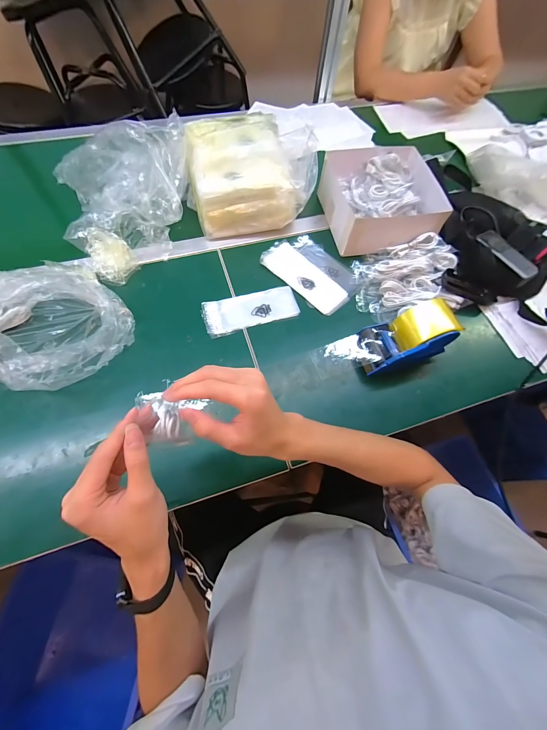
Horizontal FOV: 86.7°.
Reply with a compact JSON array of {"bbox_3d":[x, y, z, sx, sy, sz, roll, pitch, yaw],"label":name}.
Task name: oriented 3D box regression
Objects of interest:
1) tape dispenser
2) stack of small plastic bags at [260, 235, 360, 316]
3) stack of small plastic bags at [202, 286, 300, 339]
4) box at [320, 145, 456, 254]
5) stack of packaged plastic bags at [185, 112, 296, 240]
[{"bbox_3d":[0.218,-0.042,0.480,0.147,0.095,0.080,-13,68,-10],"label":"tape dispenser"},{"bbox_3d":[0.079,-0.192,0.582,0.129,0.010,0.188,-39,74,-19],"label":"stack of small plastic bags"},{"bbox_3d":[-0.042,-0.103,0.540,0.172,0.006,0.072,-16,68,-11],"label":"stack of small plastic bags"},{"bbox_3d":[0.223,-0.350,0.620,0.211,0.098,0.225,-11,67,-9],"label":"box"},{"bbox_3d":[-0.067,-0.396,0.602,0.193,0.123,0.225,-11,67,-9],"label":"stack of packaged plastic bags"}]

